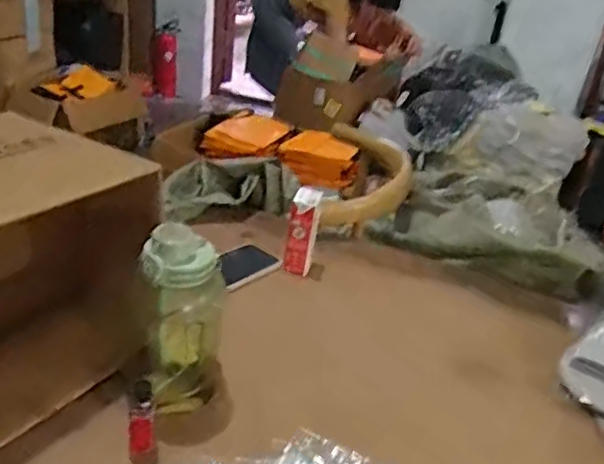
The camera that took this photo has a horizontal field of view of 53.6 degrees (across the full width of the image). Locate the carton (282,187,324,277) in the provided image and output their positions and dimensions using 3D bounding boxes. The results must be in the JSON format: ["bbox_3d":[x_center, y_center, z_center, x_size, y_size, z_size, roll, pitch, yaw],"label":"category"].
[{"bbox_3d":[0.000,-0.001,0.955,0.049,0.142,0.042,10,6,4],"label":"carton"}]

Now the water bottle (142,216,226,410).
[{"bbox_3d":[-0.132,0.103,0.657,0.088,0.208,0.084,3,28,-9],"label":"water bottle"}]

